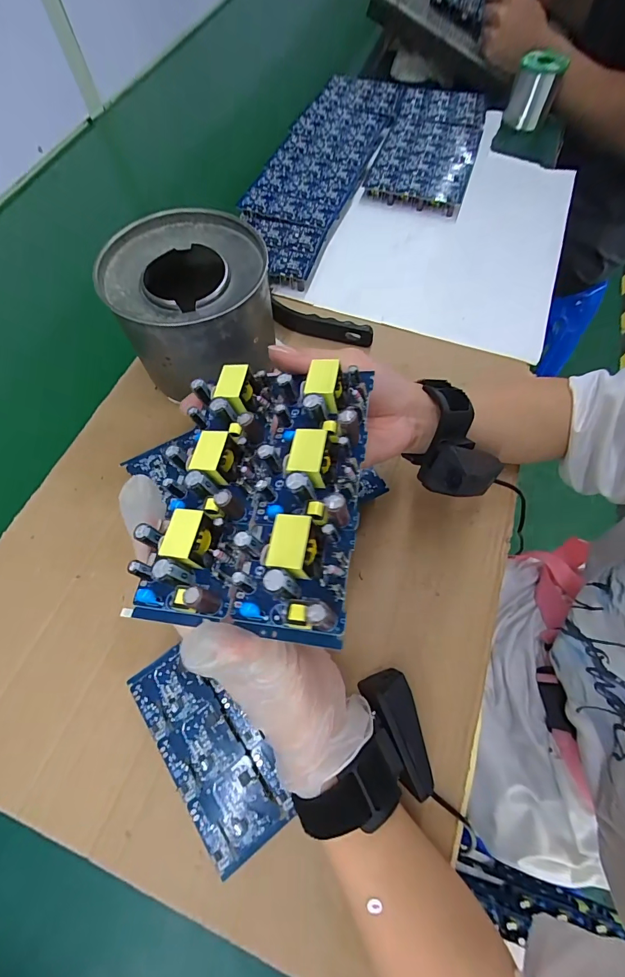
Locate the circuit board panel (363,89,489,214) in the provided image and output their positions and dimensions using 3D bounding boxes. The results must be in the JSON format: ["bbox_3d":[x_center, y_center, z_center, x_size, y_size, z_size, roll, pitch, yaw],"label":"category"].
[{"bbox_3d":[0.179,-0.524,0.569,0.135,0.018,0.307,15,67,9],"label":"circuit board panel"}]

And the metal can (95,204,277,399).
[{"bbox_3d":[-0.107,-0.164,0.360,0.131,0.109,0.136,-1,65,2],"label":"metal can"}]

